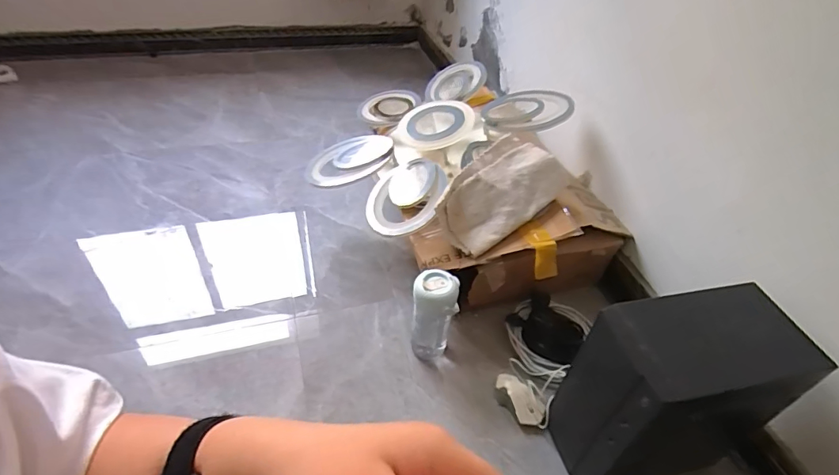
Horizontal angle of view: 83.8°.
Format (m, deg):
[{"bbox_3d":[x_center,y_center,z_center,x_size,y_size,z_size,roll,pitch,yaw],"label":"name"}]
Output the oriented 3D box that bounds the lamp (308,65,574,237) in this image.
[{"bbox_3d":[0.031,-0.281,1.241,0.615,0.173,0.492,-28,52,-29],"label":"lamp"}]

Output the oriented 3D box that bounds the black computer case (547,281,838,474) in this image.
[{"bbox_3d":[0.426,0.268,0.804,0.300,0.339,0.168,-6,44,-13],"label":"black computer case"}]

